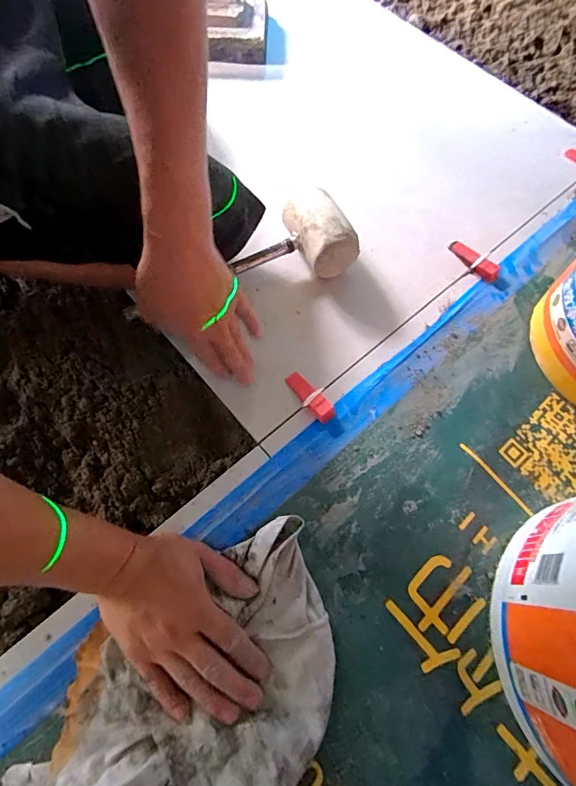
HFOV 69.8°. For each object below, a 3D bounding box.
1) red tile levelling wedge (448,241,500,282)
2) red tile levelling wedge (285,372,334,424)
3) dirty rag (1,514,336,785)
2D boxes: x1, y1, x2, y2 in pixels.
[{"bbox_3d":[0.249,-0.180,0.555,0.022,0.017,0.077,-32,70,-15],"label":"red tile levelling wedge"},{"bbox_3d":[0.024,0.004,0.471,0.022,0.015,0.070,-37,72,-17],"label":"red tile levelling wedge"},{"bbox_3d":[-0.073,0.243,0.341,0.201,0.048,0.289,26,67,10],"label":"dirty rag"}]

